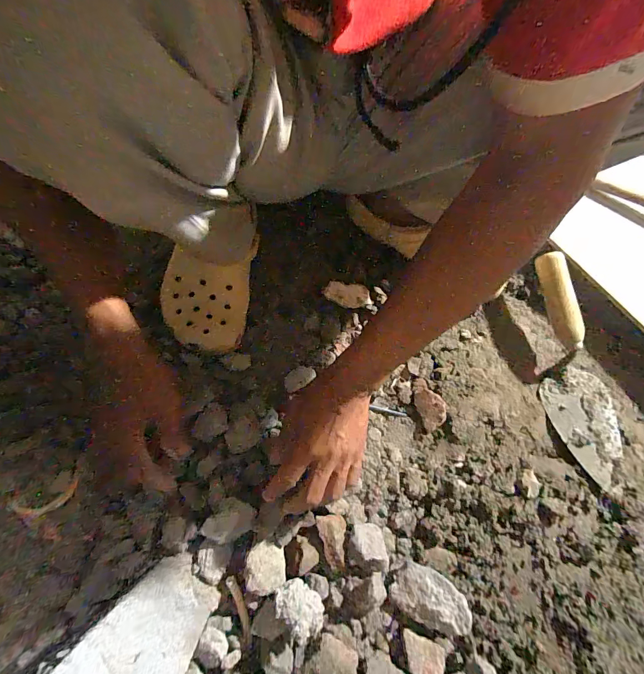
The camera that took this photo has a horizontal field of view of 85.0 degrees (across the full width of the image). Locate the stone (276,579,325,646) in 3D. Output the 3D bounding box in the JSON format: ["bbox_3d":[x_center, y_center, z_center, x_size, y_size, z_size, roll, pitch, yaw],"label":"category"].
[{"bbox_3d":[-0.023,0.281,0.366,0.055,0.039,0.038,38,71,10],"label":"stone"}]

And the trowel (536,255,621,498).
[{"bbox_3d":[0.345,0.039,0.482,0.092,0.068,0.306,-8,88,-6],"label":"trowel"}]

